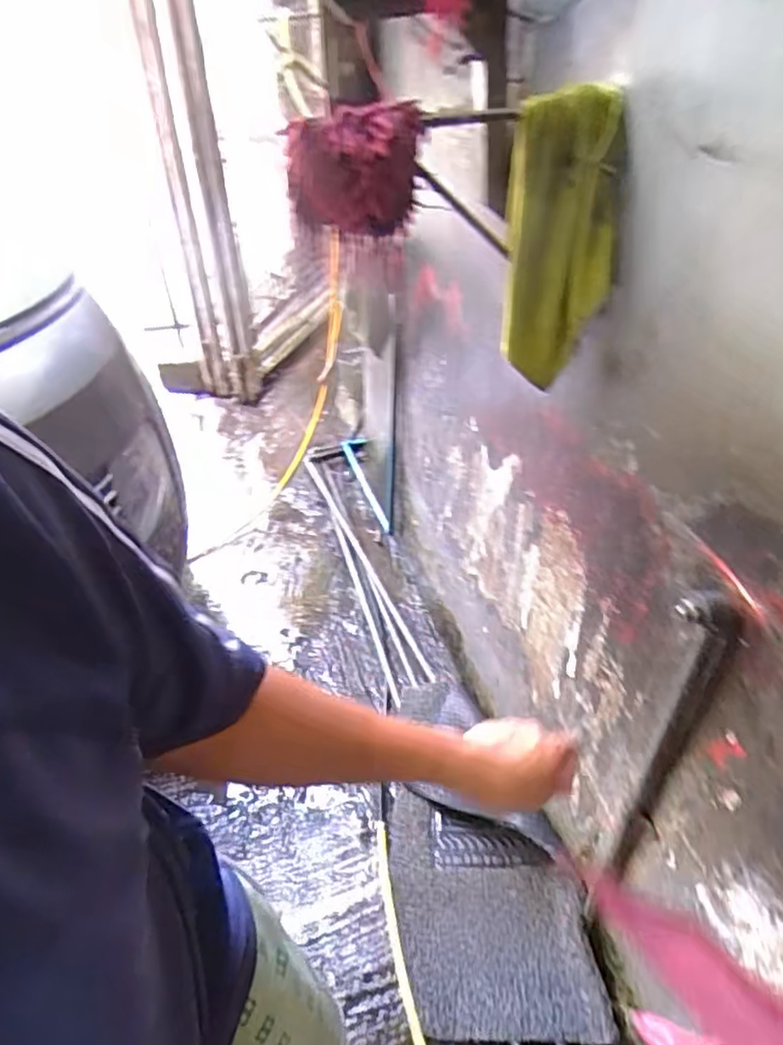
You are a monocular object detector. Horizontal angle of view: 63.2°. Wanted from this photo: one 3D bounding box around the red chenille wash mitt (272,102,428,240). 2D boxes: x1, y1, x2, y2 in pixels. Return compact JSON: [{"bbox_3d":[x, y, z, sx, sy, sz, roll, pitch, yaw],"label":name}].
[{"bbox_3d":[-0.041,-0.367,0.671,0.134,0.112,0.084,8,43,9],"label":"red chenille wash mitt"}]

